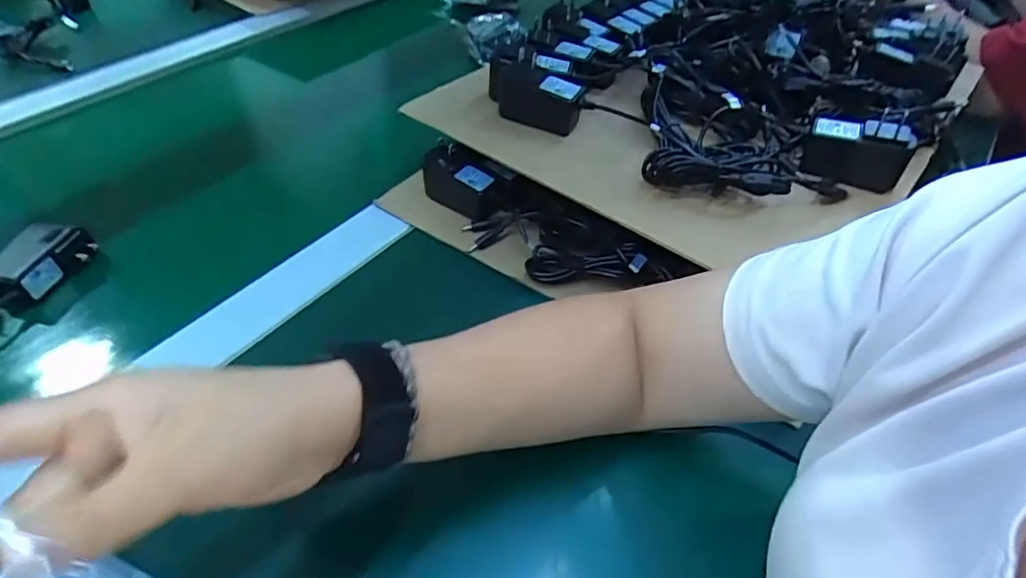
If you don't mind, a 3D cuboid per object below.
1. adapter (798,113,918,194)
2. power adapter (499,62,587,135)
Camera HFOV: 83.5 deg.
[{"bbox_3d":[0.266,-0.106,0.447,0.072,0.044,0.032,23,49,18],"label":"adapter"},{"bbox_3d":[0.021,-0.167,0.501,0.084,0.039,0.032,24,49,19],"label":"power adapter"}]

